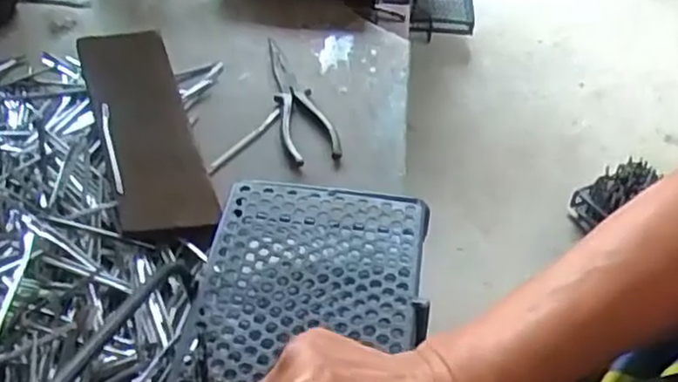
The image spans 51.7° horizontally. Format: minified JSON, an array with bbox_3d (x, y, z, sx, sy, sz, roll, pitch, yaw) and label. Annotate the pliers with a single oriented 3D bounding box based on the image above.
[{"bbox_3d":[-0.039,-0.095,0.704,0.050,0.007,0.180,-8,49,-8],"label":"pliers"}]

